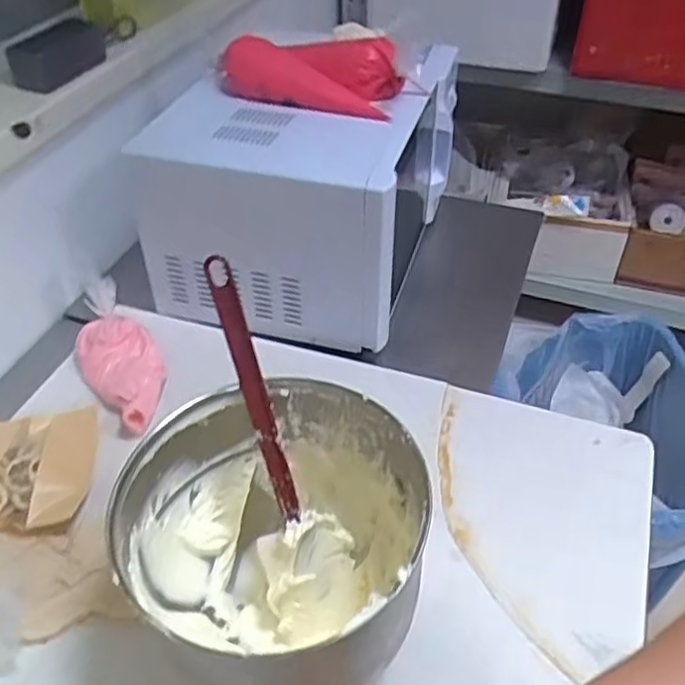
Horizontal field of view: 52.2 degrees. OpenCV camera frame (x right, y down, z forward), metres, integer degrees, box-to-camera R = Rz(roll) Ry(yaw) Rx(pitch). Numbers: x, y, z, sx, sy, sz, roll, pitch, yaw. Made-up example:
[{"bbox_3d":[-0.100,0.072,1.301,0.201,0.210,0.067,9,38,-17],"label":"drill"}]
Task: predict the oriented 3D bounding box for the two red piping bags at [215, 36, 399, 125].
[{"bbox_3d":[-0.042,-0.343,0.882,0.228,0.068,0.075,13,45,14],"label":"two red piping bags"}]

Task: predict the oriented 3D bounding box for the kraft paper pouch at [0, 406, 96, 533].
[{"bbox_3d":[-0.374,0.139,0.748,0.195,0.029,0.143,-6,43,-6],"label":"kraft paper pouch"}]

